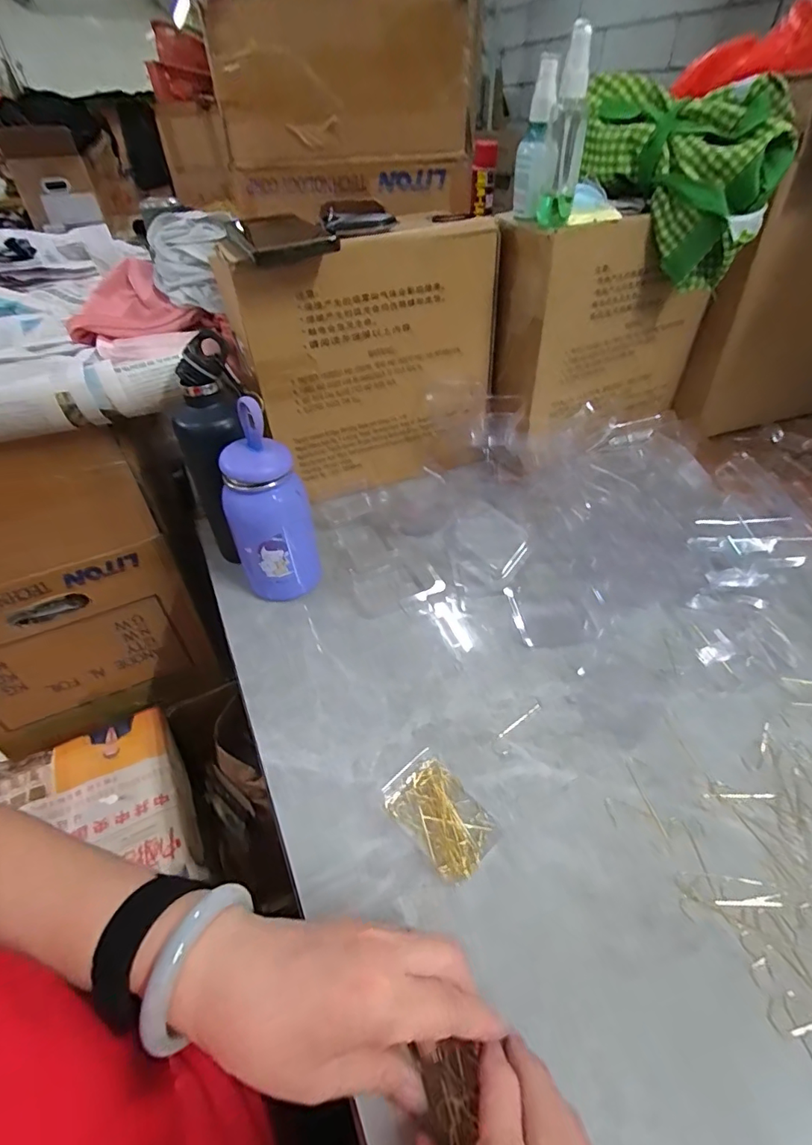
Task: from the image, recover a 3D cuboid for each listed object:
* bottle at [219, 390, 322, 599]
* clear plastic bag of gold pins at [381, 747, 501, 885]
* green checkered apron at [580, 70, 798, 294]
[{"bbox_3d":[-0.127,-0.052,0.456,0.070,0.177,0.060,12,46,15],"label":"bottle"},{"bbox_3d":[0.024,0.165,0.340,0.051,0.013,0.077,-31,50,-26],"label":"clear plastic bag of gold pins"},{"bbox_3d":[0.271,-0.400,0.515,0.200,0.153,0.080,26,50,26],"label":"green checkered apron"}]

